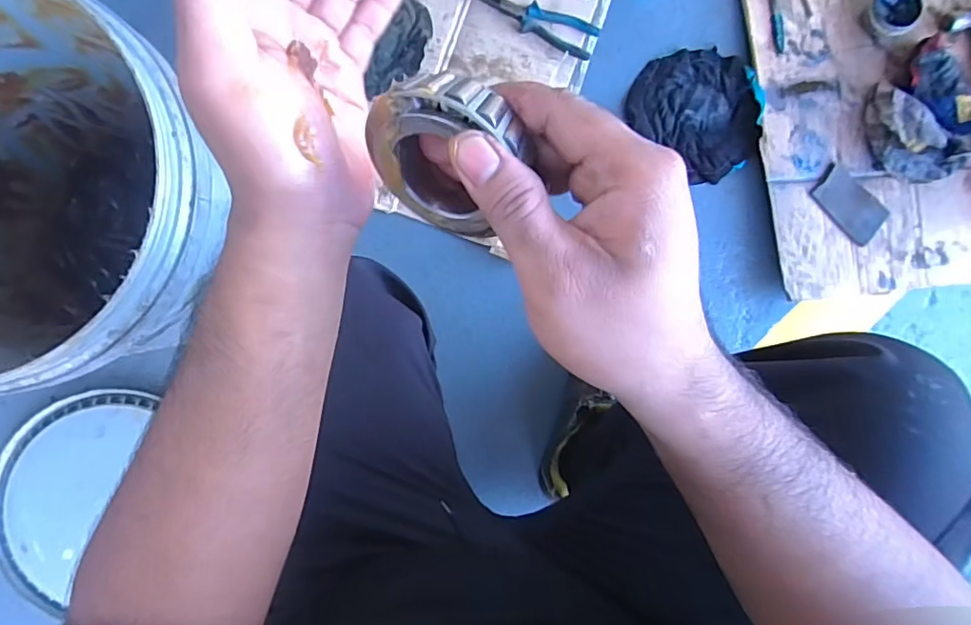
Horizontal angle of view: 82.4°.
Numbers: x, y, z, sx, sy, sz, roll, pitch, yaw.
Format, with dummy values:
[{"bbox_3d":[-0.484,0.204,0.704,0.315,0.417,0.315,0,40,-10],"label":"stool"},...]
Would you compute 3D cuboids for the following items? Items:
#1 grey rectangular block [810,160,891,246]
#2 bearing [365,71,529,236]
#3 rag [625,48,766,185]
[{"bbox_3d":[0.533,-0.159,0.811,0.115,0.008,0.079,41,79,-12],"label":"grey rectangular block"},{"bbox_3d":[-0.015,-0.064,0.222,0.056,0.061,0.018,25,52,-2],"label":"bearing"},{"bbox_3d":[0.310,-0.290,0.795,0.168,0.026,0.189,-40,92,-4],"label":"rag"}]

